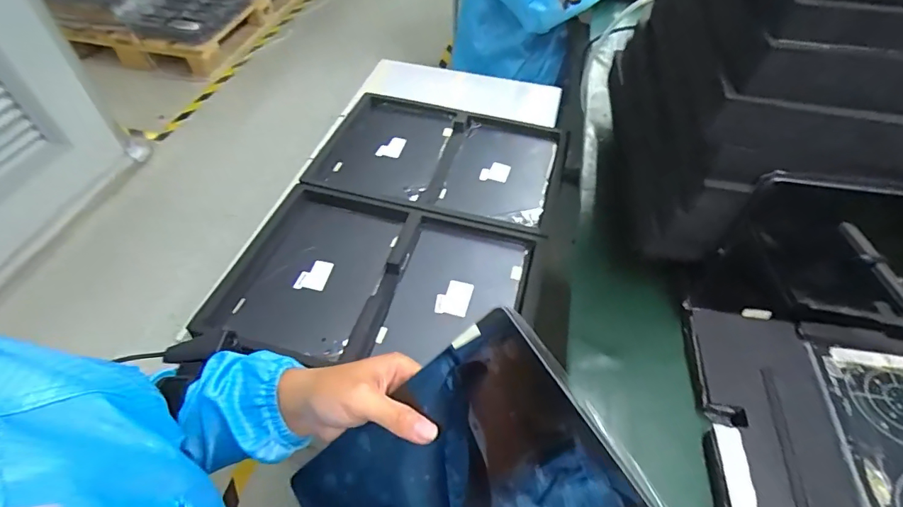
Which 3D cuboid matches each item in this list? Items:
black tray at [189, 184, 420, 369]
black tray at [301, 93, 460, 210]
[{"bbox_3d":[-0.195,0.020,0.665,0.227,0.025,0.273,11,52,7],"label":"black tray"},{"bbox_3d":[-0.117,-0.202,0.848,0.222,0.026,0.299,12,46,5],"label":"black tray"}]

